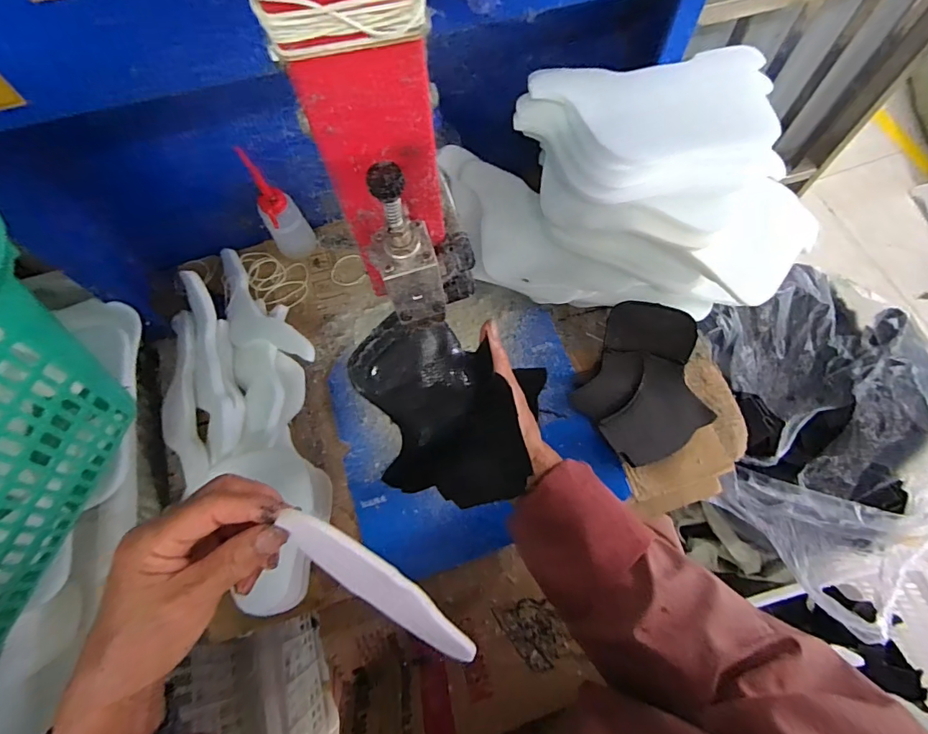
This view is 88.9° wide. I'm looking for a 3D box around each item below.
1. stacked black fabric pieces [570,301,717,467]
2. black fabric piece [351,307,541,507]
[{"bbox_3d":[0.220,0.025,0.555,0.153,0.053,0.174,24,71,10],"label":"stacked black fabric pieces"},{"bbox_3d":[-0.020,0.041,0.415,0.164,0.063,0.133,13,69,5],"label":"black fabric piece"}]

